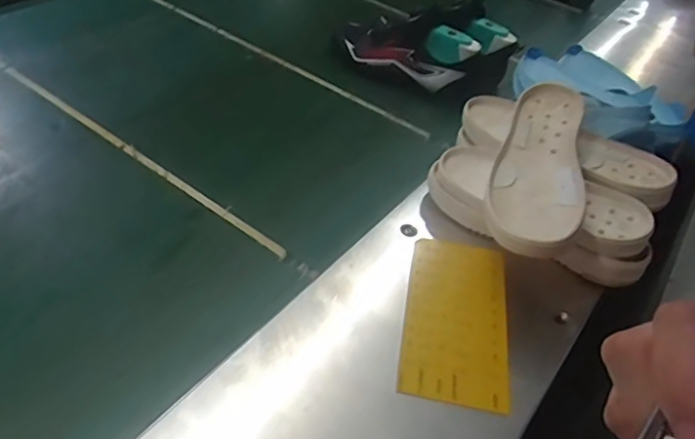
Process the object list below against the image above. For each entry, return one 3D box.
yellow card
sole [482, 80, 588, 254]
[{"bbox_3d":[0.105,0.094,0.554,0.097,0.006,0.187,9,47,3],"label":"yellow card"},{"bbox_3d":[0.211,-0.060,0.619,0.095,0.034,0.261,13,53,15],"label":"sole"}]

